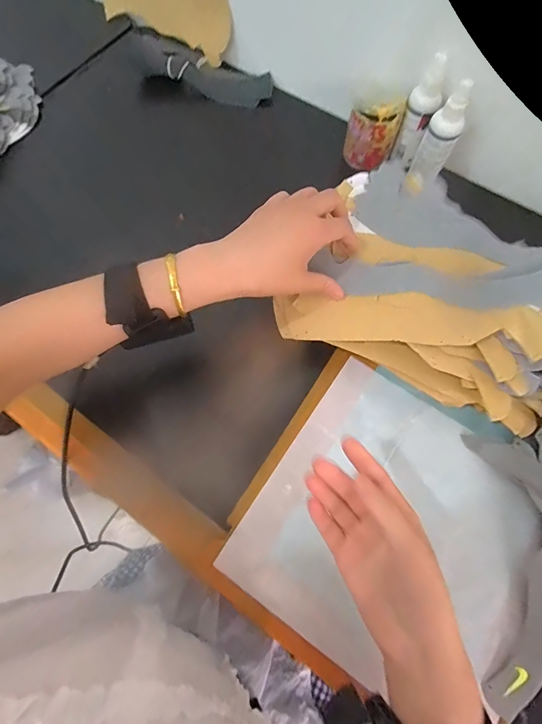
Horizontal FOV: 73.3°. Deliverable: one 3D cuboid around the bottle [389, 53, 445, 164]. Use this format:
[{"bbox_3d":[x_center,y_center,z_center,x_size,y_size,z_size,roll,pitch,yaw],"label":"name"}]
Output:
[{"bbox_3d":[0.187,-0.311,0.459,0.034,0.121,0.035,-25,72,-9],"label":"bottle"}]

